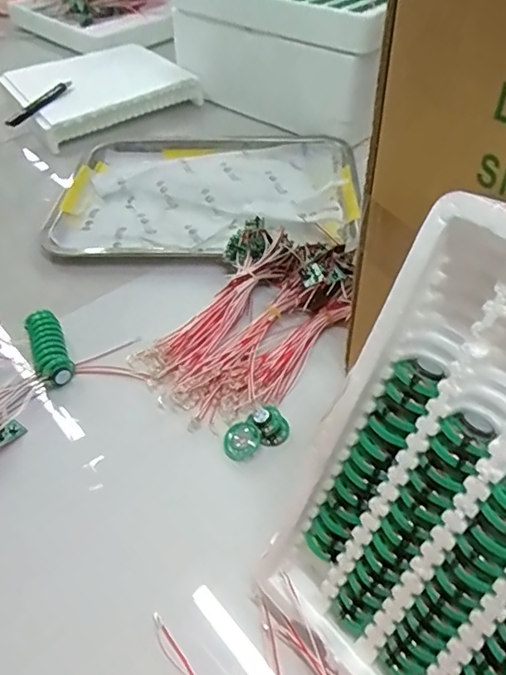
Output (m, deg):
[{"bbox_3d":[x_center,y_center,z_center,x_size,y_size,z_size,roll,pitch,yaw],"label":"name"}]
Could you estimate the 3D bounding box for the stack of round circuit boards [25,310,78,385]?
[{"bbox_3d":[-0.179,0.012,0.471,0.027,0.036,0.072,-22,50,-17],"label":"stack of round circuit boards"}]

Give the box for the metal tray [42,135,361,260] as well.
[{"bbox_3d":[-0.055,-0.181,0.637,0.346,0.022,0.260,-2,47,1],"label":"metal tray"}]

